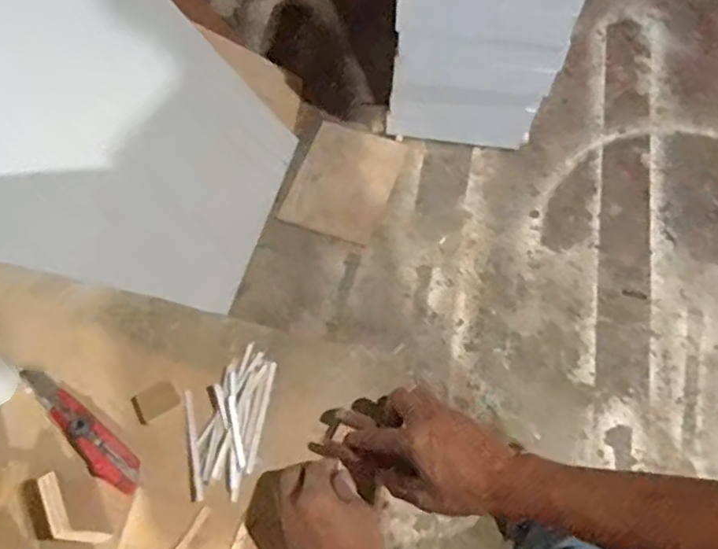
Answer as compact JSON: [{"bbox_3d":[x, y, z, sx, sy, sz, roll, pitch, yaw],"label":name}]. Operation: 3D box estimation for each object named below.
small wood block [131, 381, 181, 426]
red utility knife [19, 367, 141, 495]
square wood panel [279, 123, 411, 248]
[{"bbox_3d":[-0.195,0.122,0.594,0.042,0.007,0.029,-30,66,-12],"label":"small wood block"},{"bbox_3d":[-0.264,0.143,0.585,0.173,0.016,0.033,36,70,18],"label":"red utility knife"},{"bbox_3d":[-0.035,-0.250,1.618,0.241,0.013,0.348,20,62,2],"label":"square wood panel"}]

